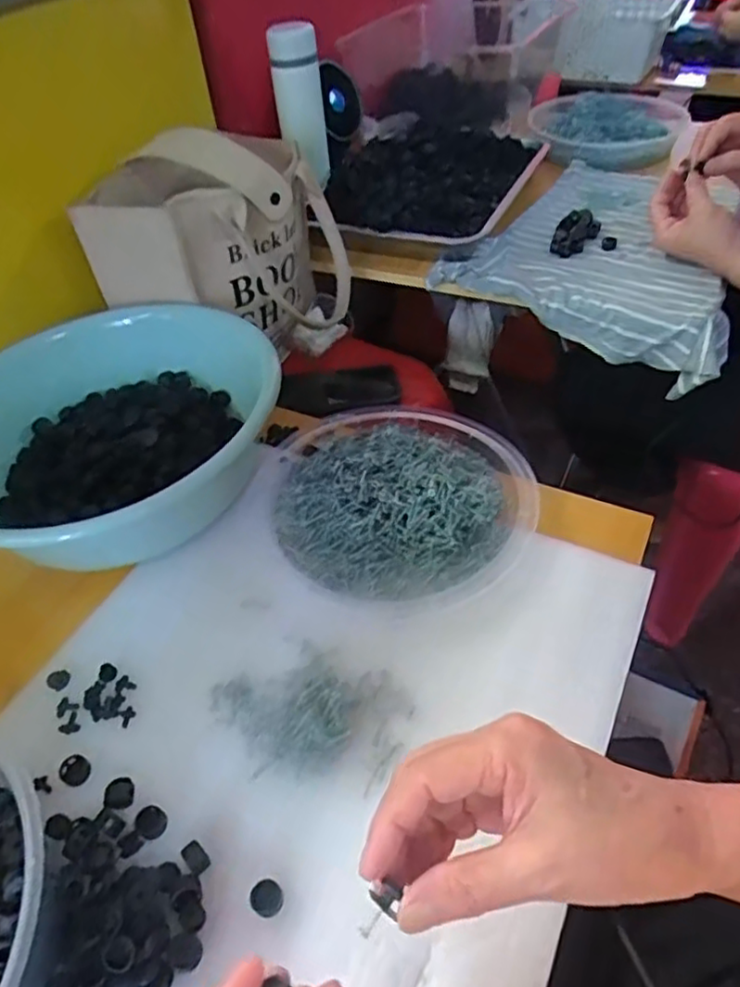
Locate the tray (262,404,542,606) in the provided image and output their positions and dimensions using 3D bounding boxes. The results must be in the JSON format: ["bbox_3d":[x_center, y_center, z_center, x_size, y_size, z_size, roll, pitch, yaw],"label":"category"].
[{"bbox_3d":[0.025,-0.010,0.551,0.225,0.039,0.217,-2,46,2],"label":"tray"}]

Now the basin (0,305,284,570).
[{"bbox_3d":[-0.234,-0.055,0.561,0.222,0.097,0.280,20,51,22],"label":"basin"}]

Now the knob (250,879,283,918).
[{"bbox_3d":[-0.058,0.228,0.366,0.018,0.010,0.018,-2,46,2],"label":"knob"}]

